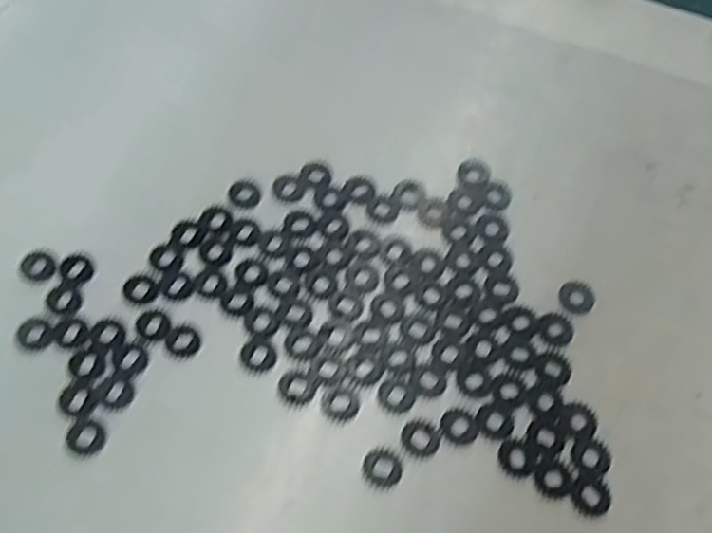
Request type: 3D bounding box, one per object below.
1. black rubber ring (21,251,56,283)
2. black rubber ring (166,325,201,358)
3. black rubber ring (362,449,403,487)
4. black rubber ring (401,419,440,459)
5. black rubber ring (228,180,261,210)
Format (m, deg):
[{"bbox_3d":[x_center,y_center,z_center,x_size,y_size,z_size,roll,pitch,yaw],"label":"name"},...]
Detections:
[{"bbox_3d":[-0.096,-0.001,0.210,0.010,0.004,0.009,34,68,16],"label":"black rubber ring"},{"bbox_3d":[-0.050,0.021,0.201,0.009,0.004,0.010,-34,68,-16],"label":"black rubber ring"},{"bbox_3d":[0.007,0.053,0.185,0.011,0.004,0.009,30,67,14],"label":"black rubber ring"},{"bbox_3d":[0.018,0.047,0.189,0.011,0.004,0.010,0,63,0],"label":"black rubber ring"},{"bbox_3d":[-0.036,-0.024,0.224,0.010,0.004,0.011,0,63,0],"label":"black rubber ring"}]

